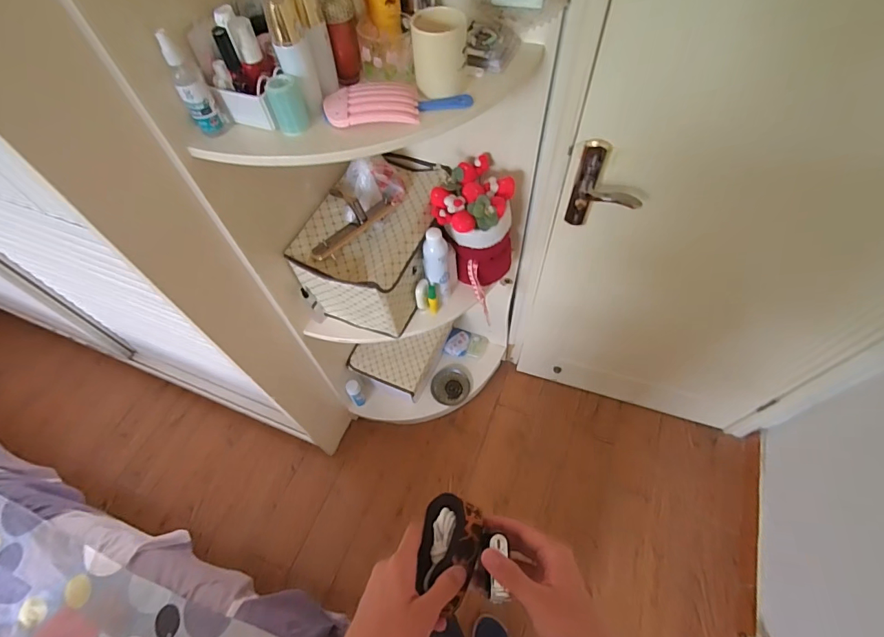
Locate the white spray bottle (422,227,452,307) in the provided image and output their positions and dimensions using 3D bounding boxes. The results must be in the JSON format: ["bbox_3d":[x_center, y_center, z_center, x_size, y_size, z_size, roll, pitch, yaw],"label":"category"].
[{"bbox_3d":[-0.010,-0.122,1.029,0.057,0.234,0.052,-1,58,1],"label":"white spray bottle"}]

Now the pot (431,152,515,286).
[{"bbox_3d":[0.073,-0.226,1.037,0.180,0.248,0.178,-1,58,1],"label":"pot"}]

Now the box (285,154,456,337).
[{"bbox_3d":[-0.152,-0.182,1.069,0.253,0.237,0.400,22,61,15],"label":"box"}]

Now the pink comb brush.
[{"bbox_3d":[-0.067,-0.327,0.645,0.218,0.028,0.068,-3,58,0],"label":"pink comb brush"}]

